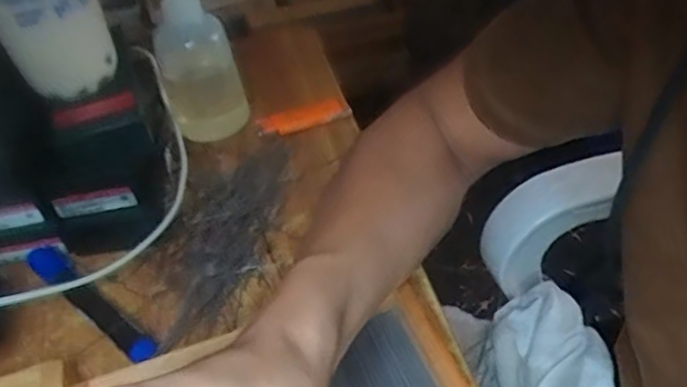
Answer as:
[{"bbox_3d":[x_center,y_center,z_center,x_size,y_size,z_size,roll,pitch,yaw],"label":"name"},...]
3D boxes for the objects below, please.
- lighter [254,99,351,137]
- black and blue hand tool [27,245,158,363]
[{"bbox_3d":[-0.033,-0.063,0.501,0.077,0.017,0.019,-14,43,-7],"label":"lighter"},{"bbox_3d":[-0.161,0.068,0.380,0.124,0.016,0.019,28,53,32],"label":"black and blue hand tool"}]

